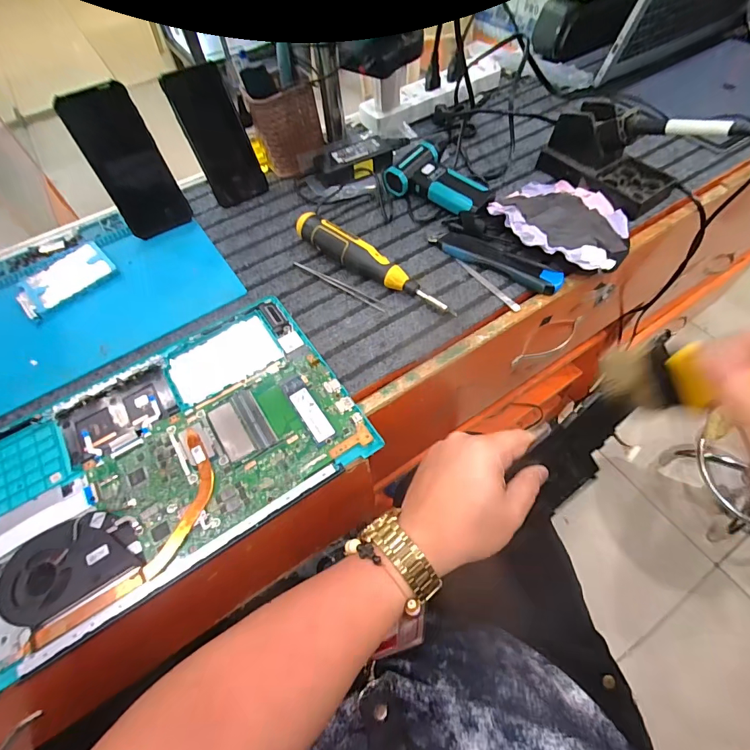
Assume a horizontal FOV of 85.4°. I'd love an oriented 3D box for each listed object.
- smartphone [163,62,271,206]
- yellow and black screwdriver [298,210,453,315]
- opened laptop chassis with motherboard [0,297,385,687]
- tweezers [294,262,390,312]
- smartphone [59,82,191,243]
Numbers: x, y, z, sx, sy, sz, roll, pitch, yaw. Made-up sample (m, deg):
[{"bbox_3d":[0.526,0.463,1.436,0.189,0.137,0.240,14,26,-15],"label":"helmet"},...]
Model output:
[{"bbox_3d":[-0.208,-0.313,0.540,0.071,0.155,0.015,-28,31,-13],"label":"smartphone"},{"bbox_3d":[-0.008,-0.129,0.473,0.220,0.035,0.032,36,67,24],"label":"yellow and black screwdriver"},{"bbox_3d":[-0.201,0.075,0.375,0.361,0.015,0.212,-32,61,-15],"label":"opened laptop chassis with motherboard"},{"bbox_3d":[-0.042,-0.107,0.483,0.136,0.004,0.012,31,65,21],"label":"tweezers"},{"bbox_3d":[-0.305,-0.262,0.507,0.077,0.162,0.012,-36,30,-24],"label":"smartphone"}]

